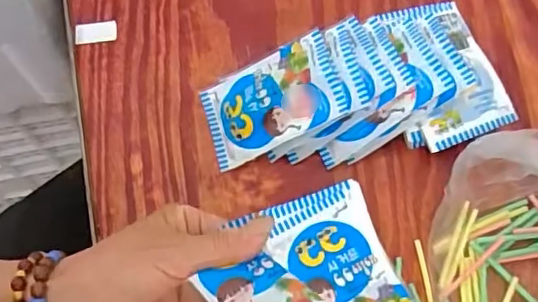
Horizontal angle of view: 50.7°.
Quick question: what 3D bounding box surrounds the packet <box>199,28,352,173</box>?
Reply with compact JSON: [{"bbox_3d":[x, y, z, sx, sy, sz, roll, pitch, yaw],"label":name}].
[{"bbox_3d":[0.000,-0.035,0.406,0.103,0.012,0.066,-26,72,24],"label":"packet"}]

